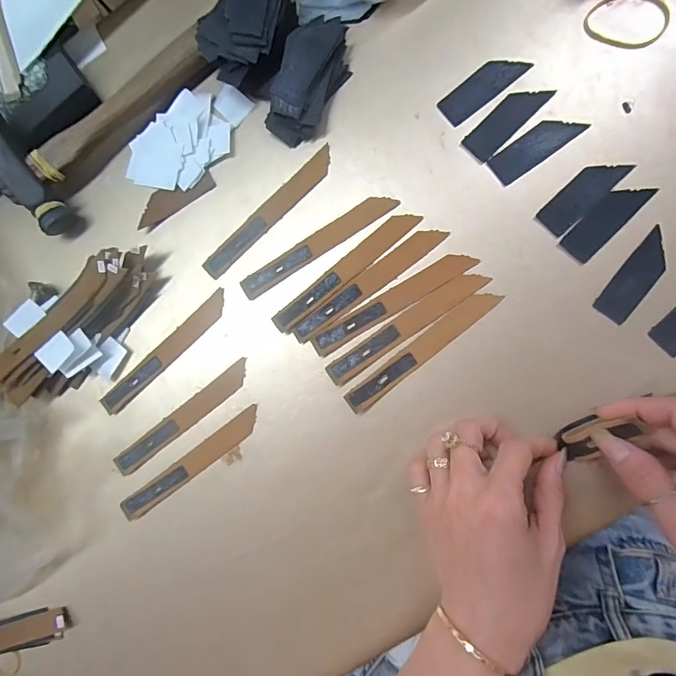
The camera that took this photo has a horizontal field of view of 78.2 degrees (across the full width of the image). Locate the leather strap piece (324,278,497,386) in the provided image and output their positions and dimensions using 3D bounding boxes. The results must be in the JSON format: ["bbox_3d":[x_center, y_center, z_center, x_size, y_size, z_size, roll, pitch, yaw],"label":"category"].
[{"bbox_3d":[0.046,-0.009,0.290,0.124,0.004,0.018,-35,84,5],"label":"leather strap piece"}]

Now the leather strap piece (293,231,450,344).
[{"bbox_3d":[0.021,-0.038,0.296,0.123,0.004,0.017,-37,84,5],"label":"leather strap piece"}]

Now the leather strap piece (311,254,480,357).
[{"bbox_3d":[0.037,-0.026,0.292,0.124,0.004,0.017,-31,84,6],"label":"leather strap piece"}]

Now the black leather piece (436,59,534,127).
[{"bbox_3d":[0.101,-0.177,0.292,0.061,0.004,0.023,-38,84,5],"label":"black leather piece"}]

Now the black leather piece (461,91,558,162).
[{"bbox_3d":[0.117,-0.152,0.288,0.063,0.004,0.023,-43,83,4],"label":"black leather piece"}]

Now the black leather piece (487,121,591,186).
[{"bbox_3d":[0.136,-0.132,0.285,0.063,0.004,0.023,-35,84,5],"label":"black leather piece"}]

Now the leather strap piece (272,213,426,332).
[{"bbox_3d":[0.005,-0.048,0.297,0.123,0.004,0.016,-40,83,5],"label":"leather strap piece"}]

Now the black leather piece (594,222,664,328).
[{"bbox_3d":[0.196,-0.040,0.272,0.022,0.004,0.063,38,93,8],"label":"black leather piece"}]

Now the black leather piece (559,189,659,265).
[{"bbox_3d":[0.179,-0.079,0.277,0.022,0.004,0.063,45,94,7],"label":"black leather piece"}]

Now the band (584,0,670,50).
[{"bbox_3d":[0.197,-0.216,0.282,0.051,0.004,0.042,27,92,8],"label":"band"}]

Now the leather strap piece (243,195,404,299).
[{"bbox_3d":[-0.016,-0.068,0.301,0.124,0.004,0.016,-32,84,6],"label":"leather strap piece"}]

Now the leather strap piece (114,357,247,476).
[{"bbox_3d":[-0.115,0.059,0.309,0.122,0.006,0.016,-39,83,5],"label":"leather strap piece"}]

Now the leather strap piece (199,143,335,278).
[{"bbox_3d":[-0.051,-0.092,0.307,0.123,0.004,0.019,-41,83,5],"label":"leather strap piece"}]

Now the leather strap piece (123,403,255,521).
[{"bbox_3d":[-0.108,0.093,0.306,0.123,0.005,0.016,-37,84,5],"label":"leather strap piece"}]

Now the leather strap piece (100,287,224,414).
[{"bbox_3d":[-0.130,0.011,0.313,0.123,0.005,0.015,-43,83,4],"label":"leather strap piece"}]

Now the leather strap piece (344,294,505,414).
[{"bbox_3d":[0.059,0.009,0.286,0.124,0.006,0.016,-38,84,5],"label":"leather strap piece"}]

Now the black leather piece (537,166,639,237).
[{"bbox_3d":[0.165,-0.097,0.279,0.062,0.004,0.022,-44,83,4],"label":"black leather piece"}]

